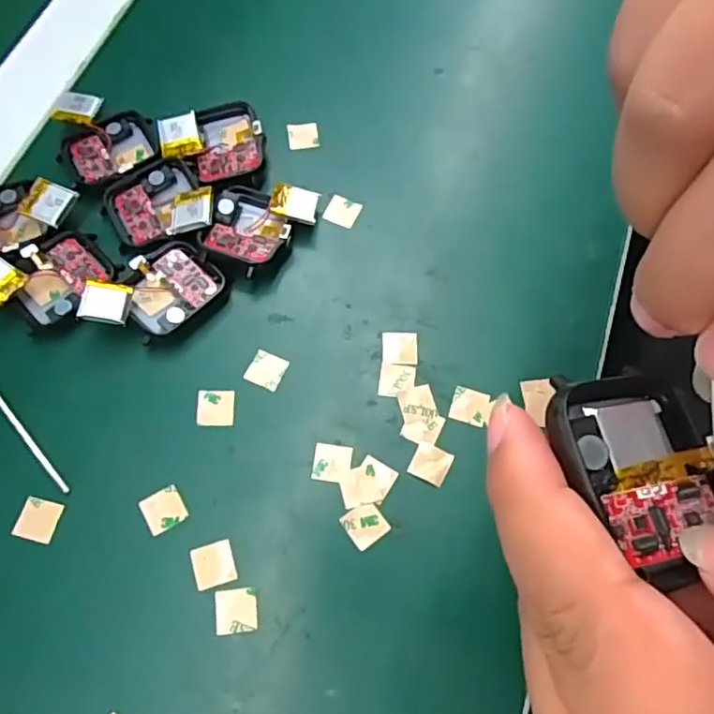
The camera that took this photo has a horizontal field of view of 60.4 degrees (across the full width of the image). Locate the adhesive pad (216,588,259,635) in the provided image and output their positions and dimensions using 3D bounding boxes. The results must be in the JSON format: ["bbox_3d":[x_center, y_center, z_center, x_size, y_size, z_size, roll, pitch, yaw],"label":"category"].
[{"bbox_3d":[-0.045,0.095,0.230,0.016,0.004,0.015,-5,68,-5],"label":"adhesive pad"}]

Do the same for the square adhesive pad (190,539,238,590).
[{"bbox_3d":[-0.055,0.080,0.236,0.016,0.004,0.016,-14,70,-9],"label":"square adhesive pad"}]

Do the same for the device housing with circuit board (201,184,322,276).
[{"bbox_3d":[-0.045,-0.061,0.287,0.045,0.014,0.047,16,68,3],"label":"device housing with circuit board"}]

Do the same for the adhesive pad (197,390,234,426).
[{"bbox_3d":[-0.060,0.021,0.260,0.015,0.004,0.015,0,68,-3],"label":"adhesive pad"}]

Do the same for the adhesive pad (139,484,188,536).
[{"bbox_3d":[-0.077,0.060,0.243,0.015,0.004,0.015,-29,72,-14],"label":"adhesive pad"}]

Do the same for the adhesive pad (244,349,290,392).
[{"bbox_3d":[-0.039,0.005,0.267,0.016,0.004,0.016,23,69,6],"label":"adhesive pad"}]

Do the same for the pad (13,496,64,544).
[{"bbox_3d":[-0.125,0.063,0.239,0.015,0.004,0.015,13,68,2],"label":"pad"}]

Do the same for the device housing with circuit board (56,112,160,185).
[{"bbox_3d":[-0.121,-0.101,0.300,0.045,0.011,0.036,-19,70,-11],"label":"device housing with circuit board"}]

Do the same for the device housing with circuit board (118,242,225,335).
[{"bbox_3d":[-0.085,-0.030,0.274,0.036,0.011,0.043,40,71,12],"label":"device housing with circuit board"}]

